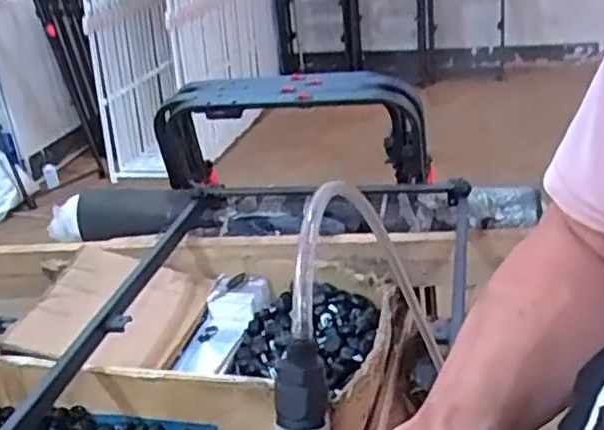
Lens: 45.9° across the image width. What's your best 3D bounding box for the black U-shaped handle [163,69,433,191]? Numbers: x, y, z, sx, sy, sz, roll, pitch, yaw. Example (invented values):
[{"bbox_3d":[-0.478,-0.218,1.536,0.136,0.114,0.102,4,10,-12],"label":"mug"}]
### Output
[{"bbox_3d":[-0.018,-0.151,1.356,0.504,0.223,0.130,-1,26,11],"label":"black U-shaped handle"}]

